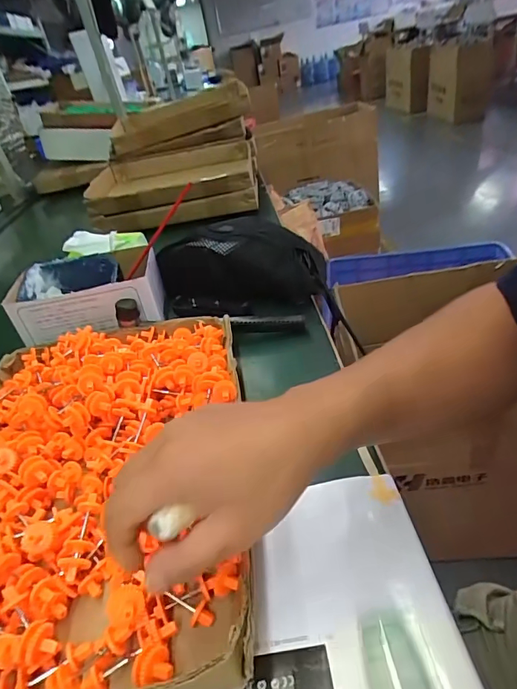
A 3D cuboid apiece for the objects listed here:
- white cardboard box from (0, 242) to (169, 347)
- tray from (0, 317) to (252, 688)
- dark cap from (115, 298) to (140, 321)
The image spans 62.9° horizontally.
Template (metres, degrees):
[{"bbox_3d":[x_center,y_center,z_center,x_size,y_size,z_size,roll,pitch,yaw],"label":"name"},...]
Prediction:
[{"bbox_3d":[-0.231,-0.071,0.580,0.187,0.074,0.128,-15,35,-5],"label":"white cardboard box"},{"bbox_3d":[-0.155,0.095,0.375,0.280,0.058,0.371,-11,35,1],"label":"tray"},{"bbox_3d":[-0.165,-0.040,0.530,0.027,0.028,0.030,-21,36,-13],"label":"dark cap"}]

